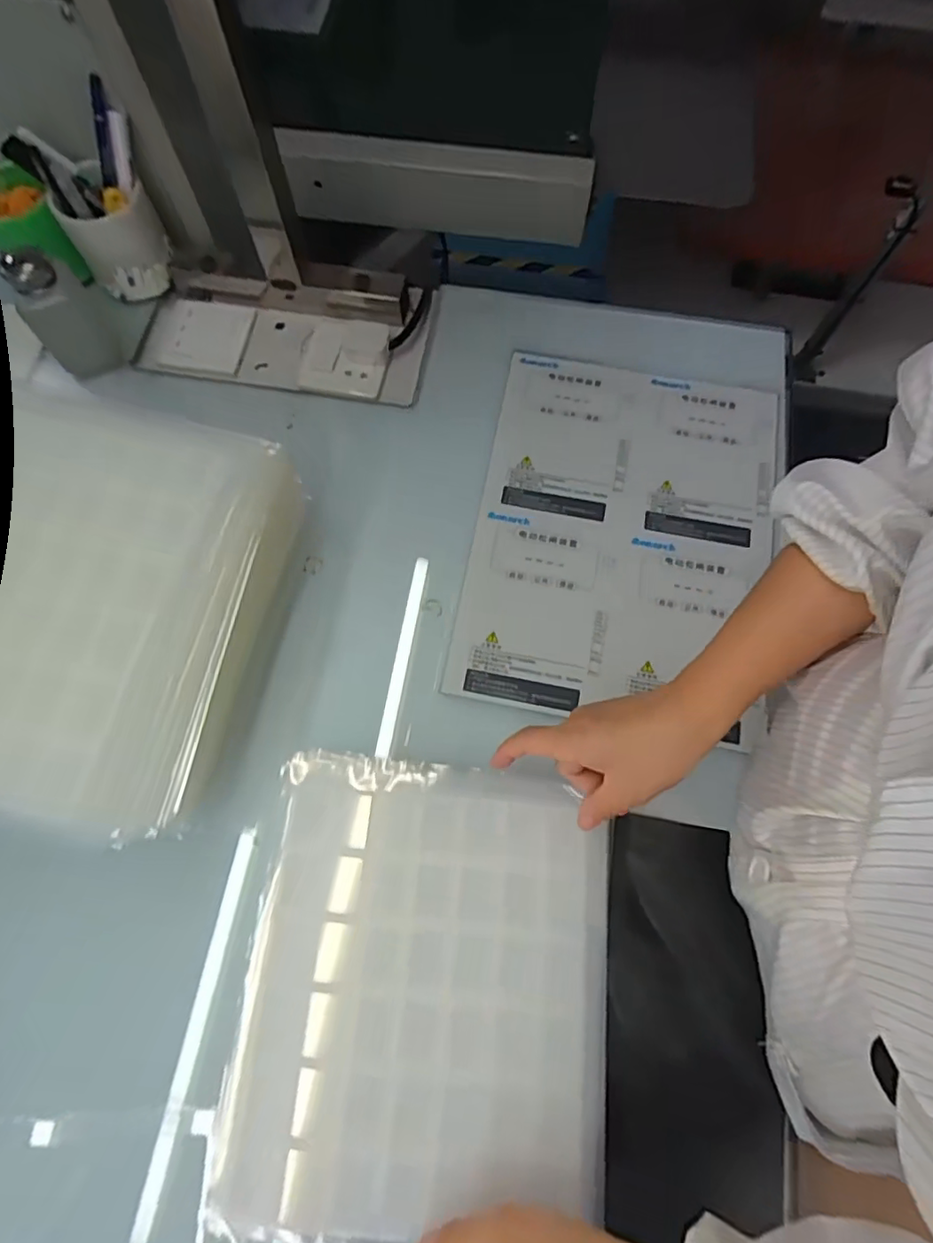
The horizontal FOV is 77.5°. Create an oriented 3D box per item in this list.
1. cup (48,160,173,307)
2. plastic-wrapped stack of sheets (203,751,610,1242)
[{"bbox_3d":[-0.365,-0.408,0.604,0.088,0.099,0.085,0,73,-1],"label":"cup"},{"bbox_3d":[-0.028,0.241,0.386,0.234,0.031,0.280,6,73,0],"label":"plastic-wrapped stack of sheets"}]

